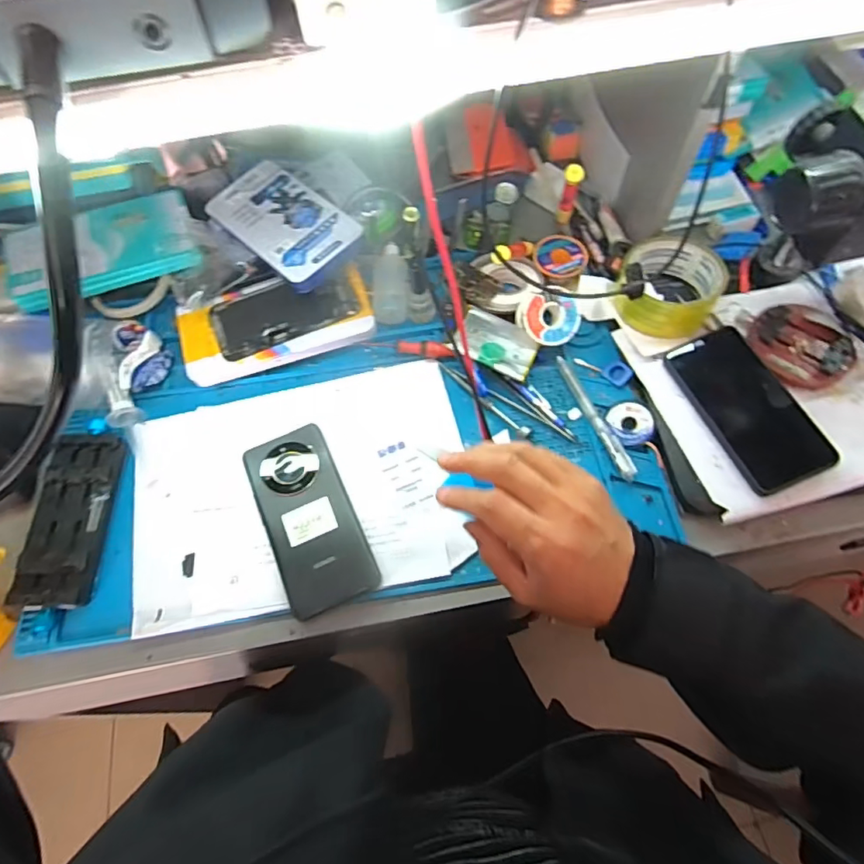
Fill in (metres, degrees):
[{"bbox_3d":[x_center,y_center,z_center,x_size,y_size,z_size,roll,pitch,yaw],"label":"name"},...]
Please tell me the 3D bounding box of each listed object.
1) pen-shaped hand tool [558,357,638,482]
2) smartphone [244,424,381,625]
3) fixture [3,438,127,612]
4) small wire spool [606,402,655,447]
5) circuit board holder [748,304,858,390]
[{"bbox_3d":[0.151,-0.014,0.496,0.014,0.010,0.134,-21,64,-9],"label":"pen-shaped hand tool"},{"bbox_3d":[-0.107,0.071,0.460,0.074,0.011,0.163,-23,64,-10],"label":"smartphone"},{"bbox_3d":[-0.312,0.072,0.459,0.062,0.024,0.148,-3,63,1],"label":"fixture"},{"bbox_3d":[0.183,-0.008,0.489,0.037,0.013,0.043,-10,63,-3],"label":"small wire spool"},{"bbox_3d":[0.343,-0.080,0.493,0.085,0.013,0.085,-20,64,-8],"label":"circuit board holder"}]

